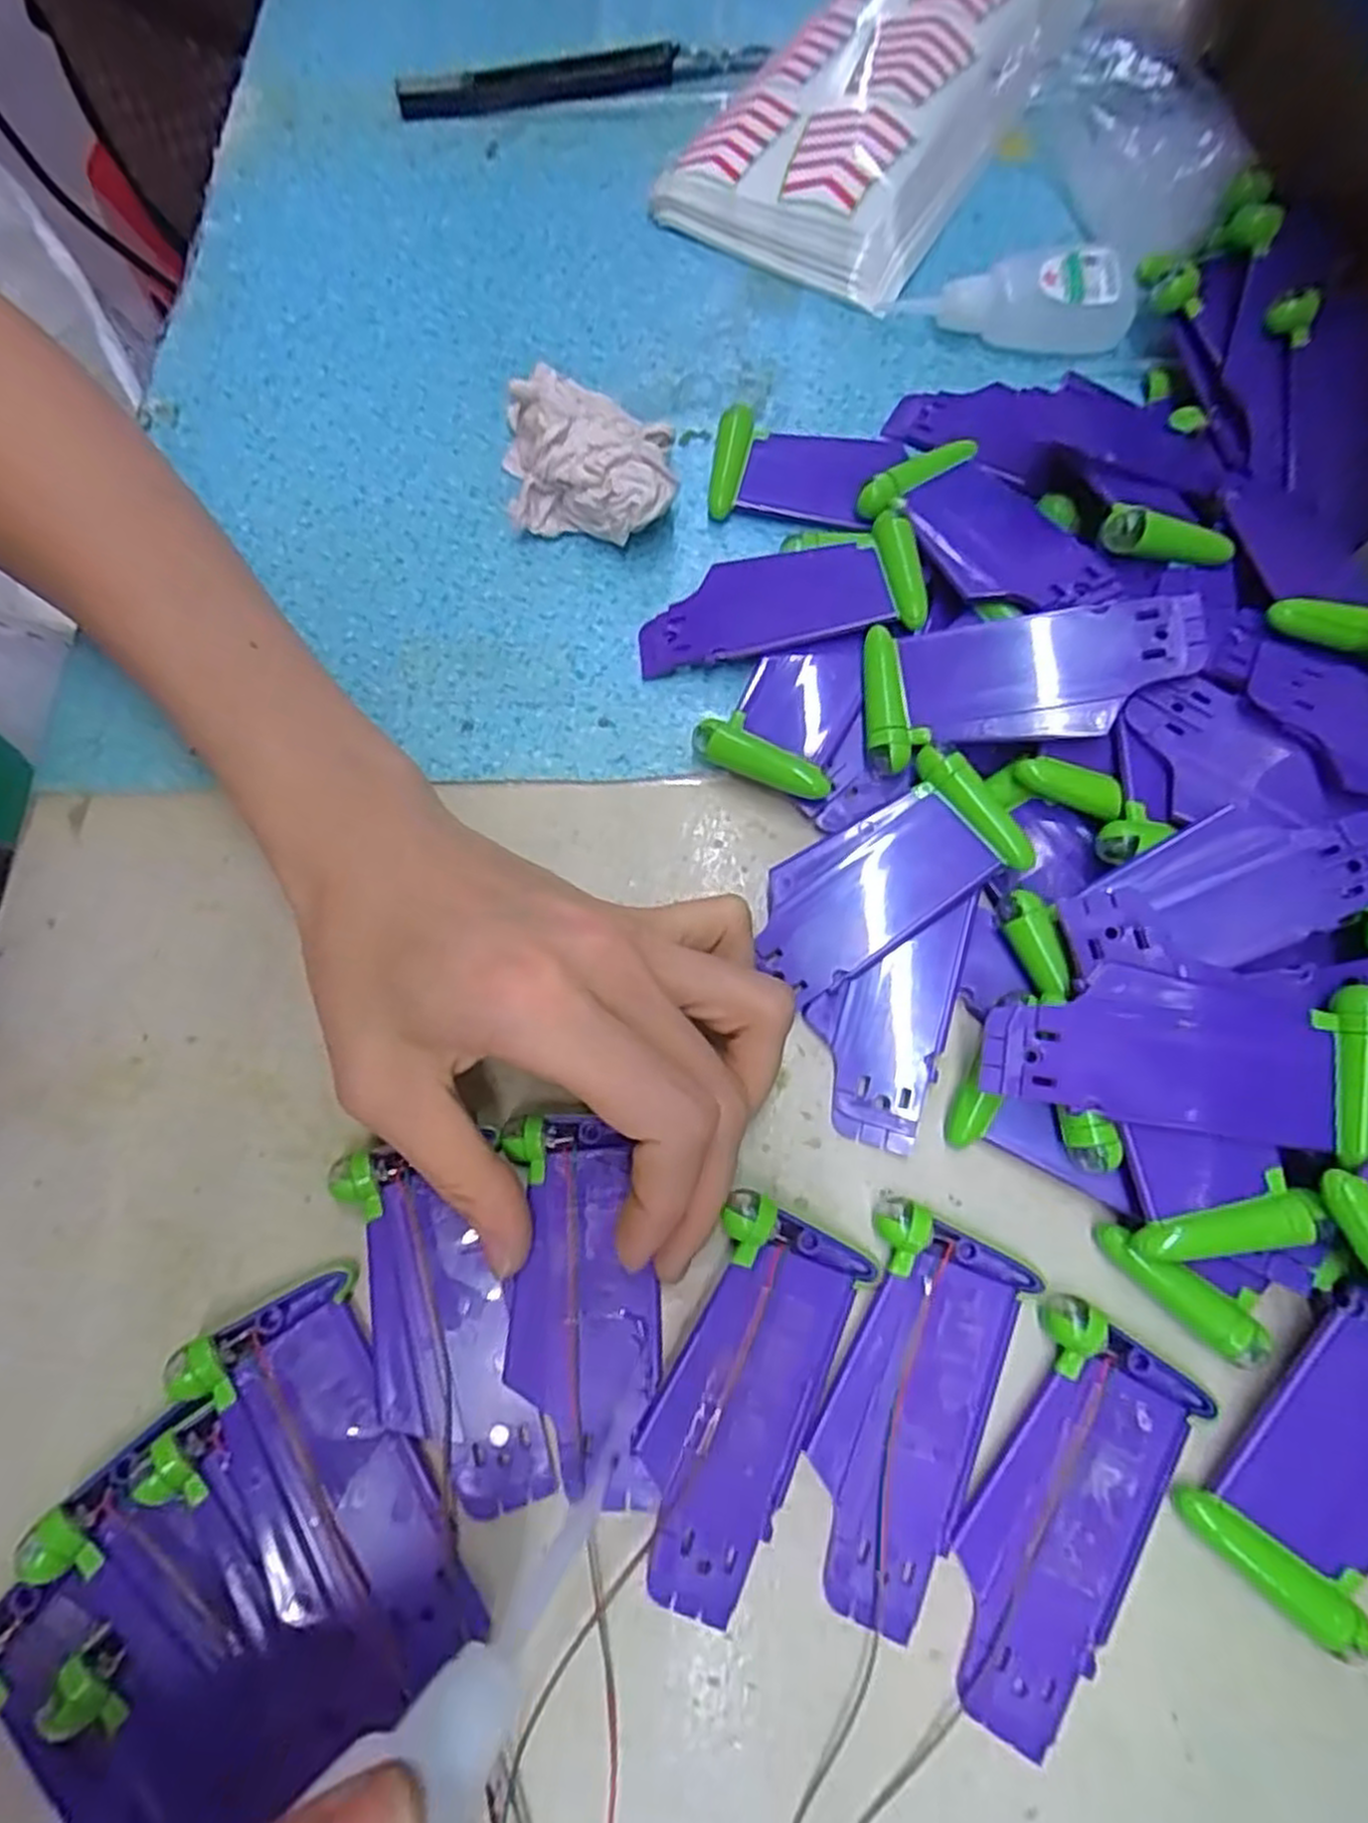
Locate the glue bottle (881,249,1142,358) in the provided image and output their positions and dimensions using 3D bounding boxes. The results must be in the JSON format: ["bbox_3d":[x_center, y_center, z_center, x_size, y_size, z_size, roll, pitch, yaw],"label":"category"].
[{"bbox_3d":[0.118,-0.222,0.290,0.085,0.024,0.018,3,72,2],"label":"glue bottle"}]

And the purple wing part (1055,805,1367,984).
[{"bbox_3d":[0.138,-0.006,0.204,0.077,0.018,0.035,-20,73,-5],"label":"purple wing part"}]

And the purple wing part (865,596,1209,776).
[{"bbox_3d":[0.098,-0.069,0.229,0.090,0.012,0.041,-9,72,14],"label":"purple wing part"}]

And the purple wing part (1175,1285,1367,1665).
[{"bbox_3d":[0.153,0.128,0.187,0.038,0.016,0.068,40,77,12],"label":"purple wing part"}]

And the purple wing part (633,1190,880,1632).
[{"bbox_3d":[0.013,0.119,0.195,0.037,0.012,0.089,25,74,9],"label":"purple wing part"}]

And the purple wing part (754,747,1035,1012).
[{"bbox_3d":[0.056,-0.010,0.228,0.078,0.006,0.039,-39,76,1],"label":"purple wing part"}]

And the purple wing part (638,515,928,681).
[{"bbox_3d":[0.029,-0.099,0.258,0.088,0.008,0.040,-12,72,12],"label":"purple wing part"}]

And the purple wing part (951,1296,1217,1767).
[{"bbox_3d":[0.088,0.142,0.189,0.040,0.008,0.088,33,76,11],"label":"purple wing part"}]

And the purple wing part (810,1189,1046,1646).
[{"bbox_3d":[0.054,0.122,0.196,0.041,0.007,0.089,25,74,9],"label":"purple wing part"}]

